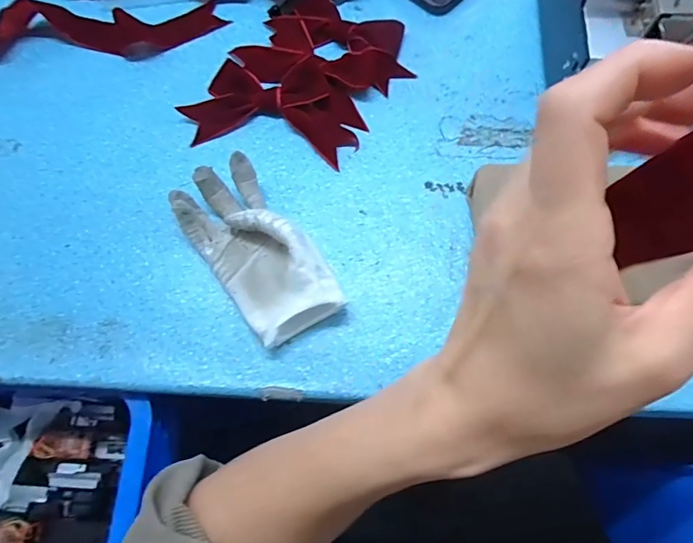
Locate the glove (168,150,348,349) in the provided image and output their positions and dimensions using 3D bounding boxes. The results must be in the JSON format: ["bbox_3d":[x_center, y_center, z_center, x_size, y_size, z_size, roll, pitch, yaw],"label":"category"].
[{"bbox_3d":[-0.073,-0.019,0.366,0.076,0.034,0.157,-36,72,-11],"label":"glove"}]

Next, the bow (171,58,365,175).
[{"bbox_3d":[-0.066,-0.157,0.425,0.160,0.022,0.092,12,70,6],"label":"bow"}]

